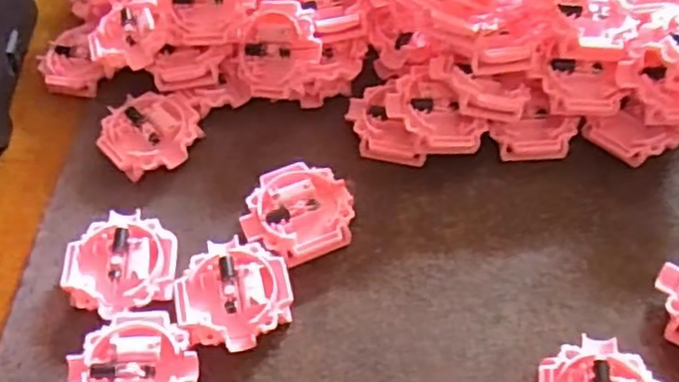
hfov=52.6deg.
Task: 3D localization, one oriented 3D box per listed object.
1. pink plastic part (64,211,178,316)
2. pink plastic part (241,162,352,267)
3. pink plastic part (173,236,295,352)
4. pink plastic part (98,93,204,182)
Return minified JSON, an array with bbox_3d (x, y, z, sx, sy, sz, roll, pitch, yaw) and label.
[{"bbox_3d":[-0.105,0.037,0.334,0.051,0.016,0.054,-1,55,1],"label":"pink plastic part"},{"bbox_3d":[-0.021,0.012,0.347,0.055,0.013,0.052,-21,57,-12],"label":"pink plastic part"},{"bbox_3d":[-0.049,0.049,0.322,0.052,0.016,0.053,-1,55,1],"label":"pink plastic part"},{"bbox_3d":[-0.104,-0.031,0.381,0.052,0.014,0.052,-13,56,-7],"label":"pink plastic part"}]

